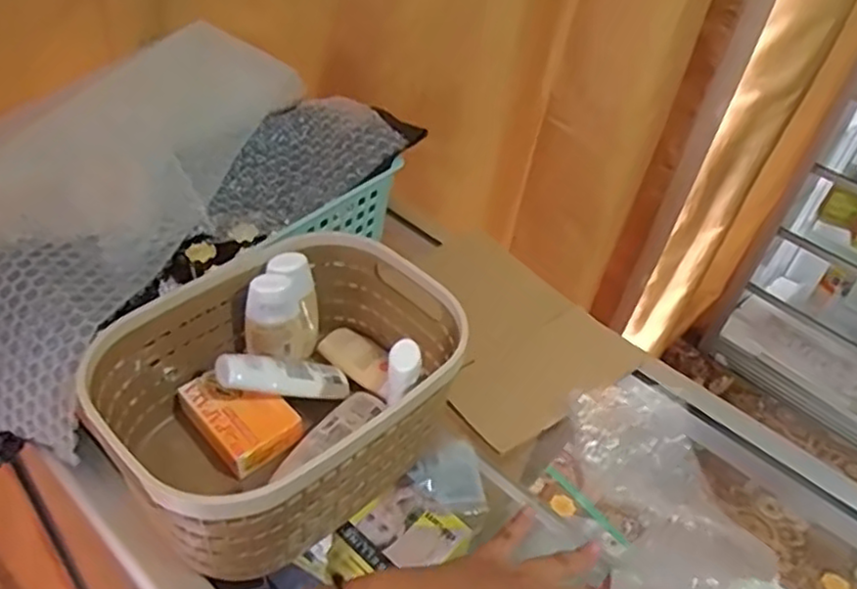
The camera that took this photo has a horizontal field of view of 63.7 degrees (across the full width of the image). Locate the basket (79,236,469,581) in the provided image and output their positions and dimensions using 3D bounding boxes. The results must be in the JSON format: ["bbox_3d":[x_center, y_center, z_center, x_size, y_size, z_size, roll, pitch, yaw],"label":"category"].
[{"bbox_3d":[-0.089,0.065,0.444,0.155,0.101,0.202,36,49,28],"label":"basket"}]

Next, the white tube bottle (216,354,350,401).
[{"bbox_3d":[-0.097,0.055,0.470,0.093,0.020,0.031,12,34,-37],"label":"white tube bottle"}]

